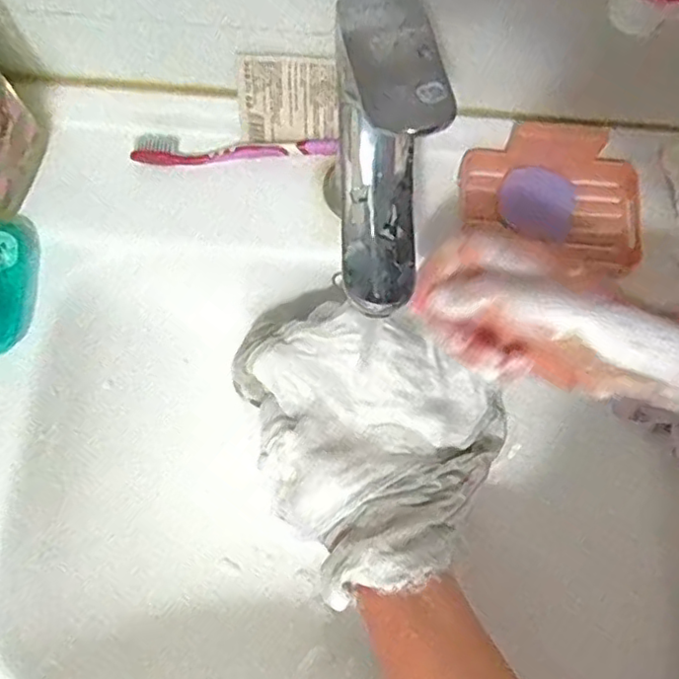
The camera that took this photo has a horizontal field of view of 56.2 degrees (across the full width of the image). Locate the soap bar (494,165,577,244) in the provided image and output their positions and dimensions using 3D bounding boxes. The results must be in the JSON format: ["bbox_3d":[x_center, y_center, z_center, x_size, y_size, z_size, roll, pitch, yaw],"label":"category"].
[{"bbox_3d":[0.145,-0.102,0.466,0.056,0.011,0.049,20,77,4],"label":"soap bar"}]

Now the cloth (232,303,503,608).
[{"bbox_3d":[0.027,0.059,0.430,0.166,0.085,0.183,-19,78,-5],"label":"cloth"}]

